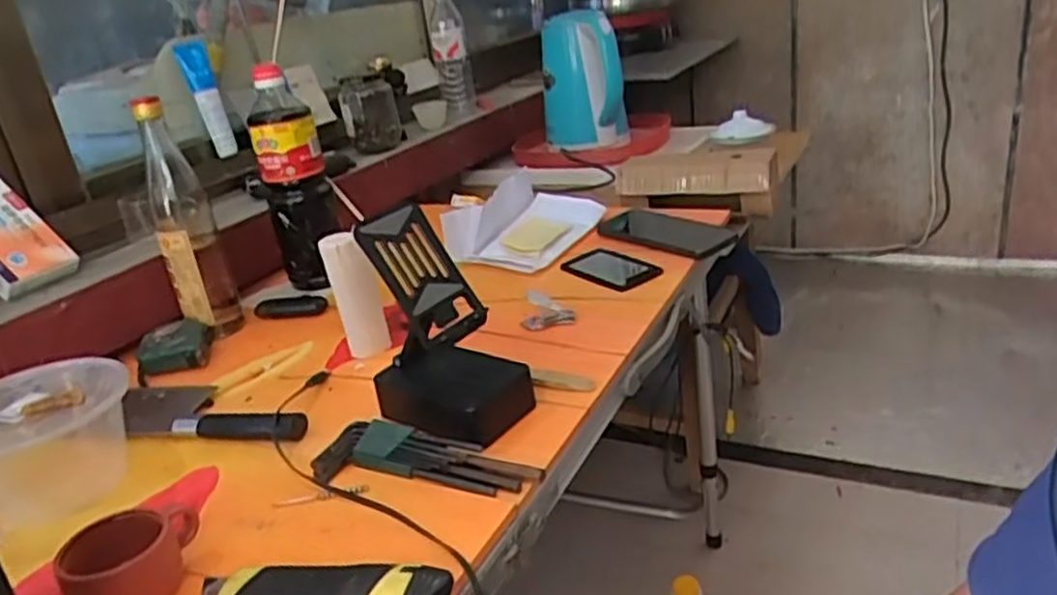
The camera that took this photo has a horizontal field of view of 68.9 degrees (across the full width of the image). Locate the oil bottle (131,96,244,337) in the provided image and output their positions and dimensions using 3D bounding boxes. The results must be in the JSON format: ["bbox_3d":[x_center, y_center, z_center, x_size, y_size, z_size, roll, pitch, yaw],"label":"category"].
[{"bbox_3d":[-0.363,-0.077,0.818,0.054,0.259,0.064,-15,25,-18],"label":"oil bottle"}]

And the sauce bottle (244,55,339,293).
[{"bbox_3d":[-0.280,-0.135,0.927,0.079,0.252,0.065,-15,25,-18],"label":"sauce bottle"}]

